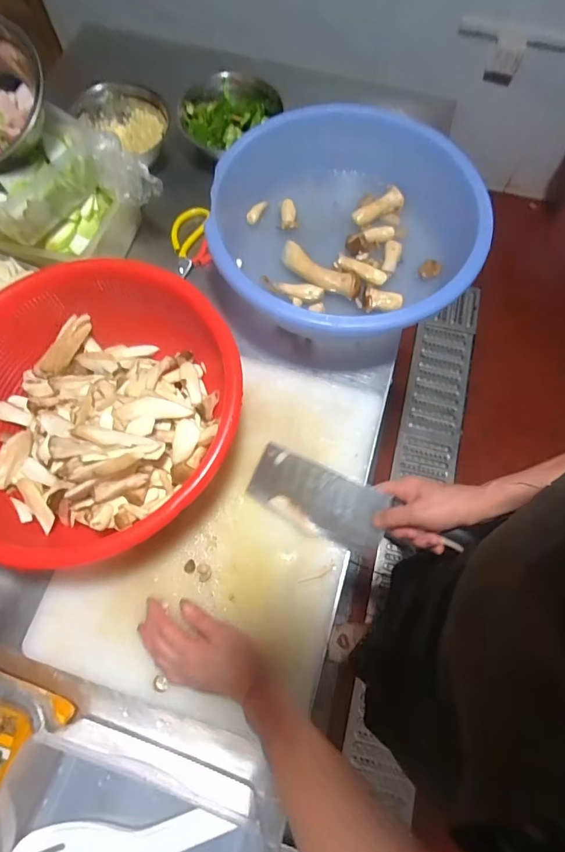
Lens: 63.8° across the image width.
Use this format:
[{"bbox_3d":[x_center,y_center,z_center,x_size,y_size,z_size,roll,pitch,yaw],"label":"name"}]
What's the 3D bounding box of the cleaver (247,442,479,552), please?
[{"bbox_3d":[0.090,0.101,0.558,0.264,0.026,0.096,15,97,12],"label":"cleaver"}]

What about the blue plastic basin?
[{"bbox_3d":[0.089,-0.275,0.656,0.364,0.140,0.346,0,70,-1],"label":"blue plastic basin"}]

